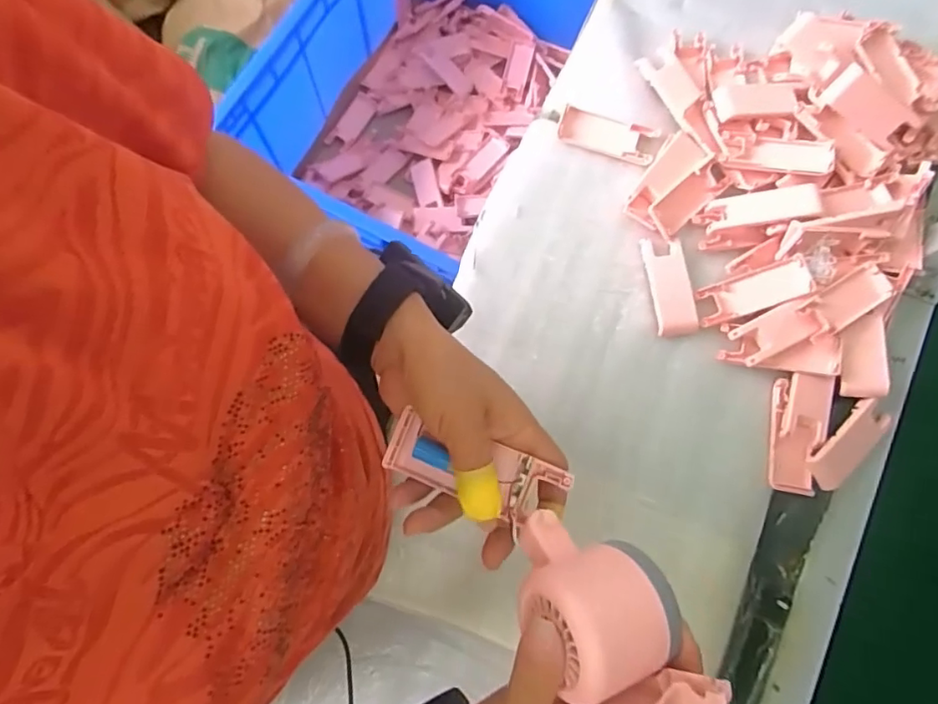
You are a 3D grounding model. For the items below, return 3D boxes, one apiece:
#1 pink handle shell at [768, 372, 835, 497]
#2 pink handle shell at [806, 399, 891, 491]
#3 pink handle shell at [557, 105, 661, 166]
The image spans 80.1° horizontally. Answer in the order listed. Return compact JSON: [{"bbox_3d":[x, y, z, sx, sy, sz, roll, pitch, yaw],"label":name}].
[{"bbox_3d":[0.311,0.076,0.532,0.050,0.019,0.113,16,78,2],"label":"pink handle shell"},{"bbox_3d":[0.358,0.085,0.526,0.099,0.015,0.041,-43,98,-11],"label":"pink handle shell"},{"bbox_3d":[0.148,-0.232,0.599,0.101,0.013,0.039,19,78,3],"label":"pink handle shell"}]

